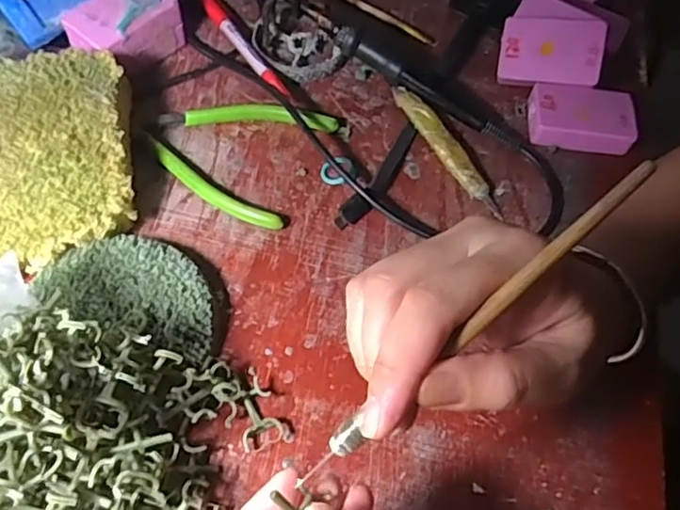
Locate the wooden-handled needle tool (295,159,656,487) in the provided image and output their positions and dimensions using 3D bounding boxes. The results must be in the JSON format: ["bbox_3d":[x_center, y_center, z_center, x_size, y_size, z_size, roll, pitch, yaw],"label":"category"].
[{"bbox_3d":[0.043,0.025,0.202,0.156,0.004,0.009,-44,68,9],"label":"wooden-handled needle tool"}]

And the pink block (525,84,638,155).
[{"bbox_3d":[0.170,-0.096,0.423,0.068,0.021,0.042,8,60,0],"label":"pink block"}]

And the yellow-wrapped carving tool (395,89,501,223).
[{"bbox_3d":[0.071,-0.073,0.407,0.016,0.014,0.112,-26,65,-18],"label":"yellow-wrapped carving tool"}]

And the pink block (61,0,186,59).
[{"bbox_3d":[-0.152,-0.158,0.424,0.051,0.042,0.071,38,64,17],"label":"pink block"}]

